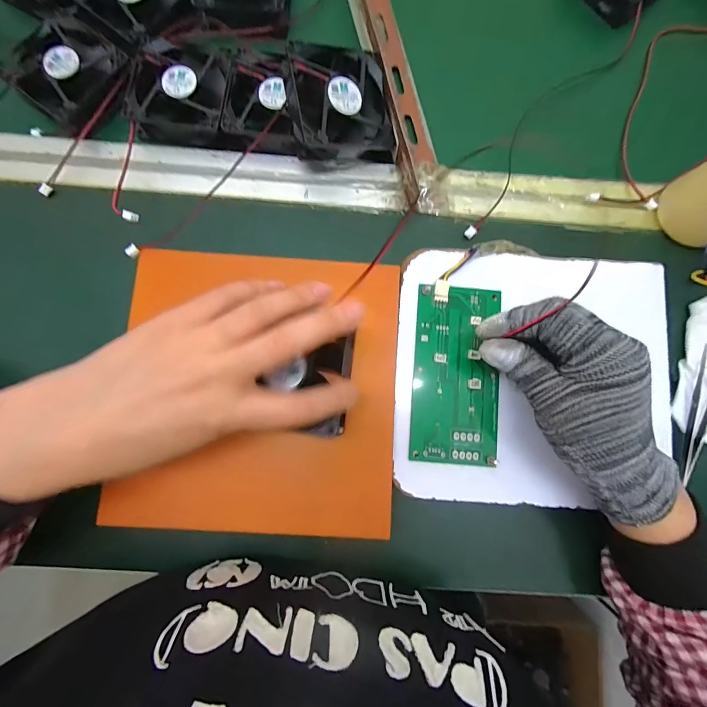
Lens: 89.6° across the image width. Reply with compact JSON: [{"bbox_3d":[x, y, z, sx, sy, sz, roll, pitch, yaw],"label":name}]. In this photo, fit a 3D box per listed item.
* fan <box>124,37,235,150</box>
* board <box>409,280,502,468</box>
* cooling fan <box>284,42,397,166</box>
[{"bbox_3d":[-0.146,-0.223,0.302,0.082,0.019,0.087,1,77,1],"label":"fan"},{"bbox_3d":[0.078,0.014,0.270,0.065,0.008,0.133,2,83,1],"label":"board"},{"bbox_3d":[-0.010,-0.202,0.294,0.086,0.032,0.082,-6,96,-24],"label":"cooling fan"}]

